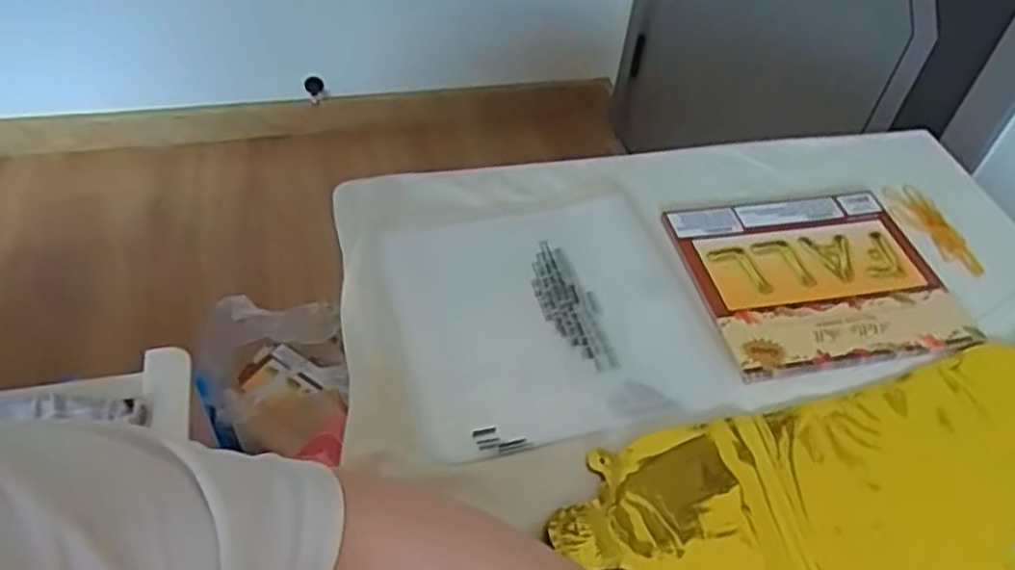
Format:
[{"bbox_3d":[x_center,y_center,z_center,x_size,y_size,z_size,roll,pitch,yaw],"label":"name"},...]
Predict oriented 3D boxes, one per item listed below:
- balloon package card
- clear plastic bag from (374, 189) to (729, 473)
[{"bbox_3d":[0.235,-0.008,0.585,0.191,0.006,0.163,-7,50,-10],"label":"balloon package card"},{"bbox_3d":[0.025,0.015,0.538,0.204,0.010,0.205,-9,50,-12],"label":"clear plastic bag"}]

